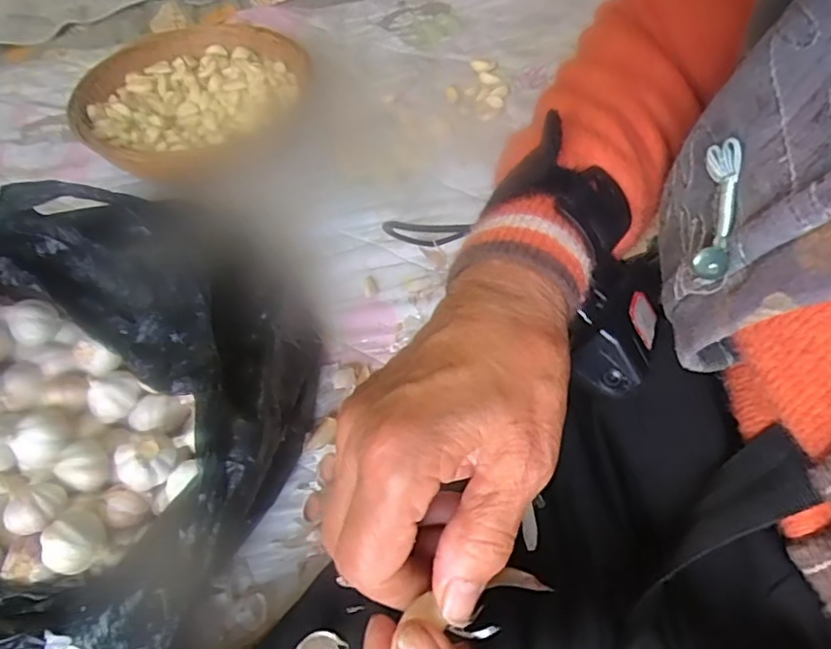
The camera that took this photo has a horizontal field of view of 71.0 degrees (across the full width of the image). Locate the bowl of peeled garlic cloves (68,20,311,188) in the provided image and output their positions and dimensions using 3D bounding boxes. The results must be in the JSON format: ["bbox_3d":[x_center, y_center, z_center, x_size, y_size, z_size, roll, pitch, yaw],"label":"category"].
[{"bbox_3d":[-0.241,-0.243,0.649,0.242,0.060,0.254,-2,55,4],"label":"bowl of peeled garlic cloves"}]

